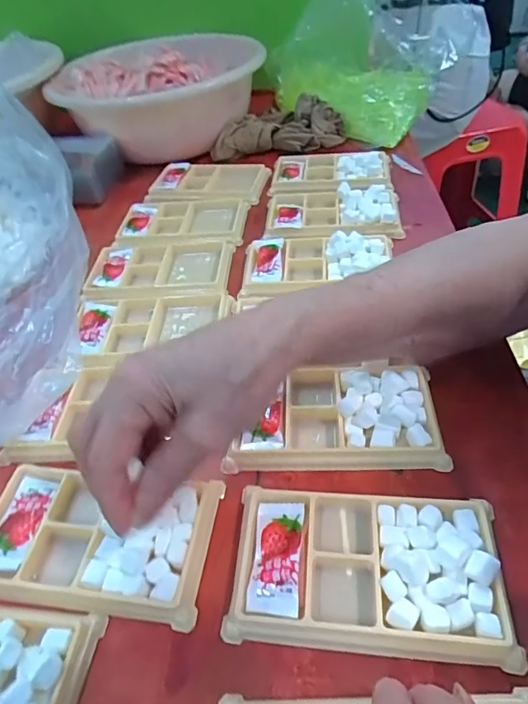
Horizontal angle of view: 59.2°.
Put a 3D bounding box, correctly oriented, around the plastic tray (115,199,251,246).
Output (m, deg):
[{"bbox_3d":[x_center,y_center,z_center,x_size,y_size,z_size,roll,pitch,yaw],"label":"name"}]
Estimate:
[{"bbox_3d":[-0.085,-0.142,0.500,0.125,0.018,0.074,-1,46,7],"label":"plastic tray"}]

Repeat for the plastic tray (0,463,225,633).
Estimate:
[{"bbox_3d":[-0.096,0.104,0.266,0.131,0.014,0.077,3,48,8],"label":"plastic tray"}]

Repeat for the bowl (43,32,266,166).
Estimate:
[{"bbox_3d":[-0.126,-0.340,0.623,0.273,0.086,0.228,-26,49,-17],"label":"bowl"}]

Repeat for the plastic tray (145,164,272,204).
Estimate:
[{"bbox_3d":[-0.066,-0.202,0.554,0.136,0.012,0.079,2,47,9],"label":"plastic tray"}]

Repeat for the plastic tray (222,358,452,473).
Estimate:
[{"bbox_3d":[0.046,0.038,0.302,0.132,0.020,0.074,-2,46,6],"label":"plastic tray"}]

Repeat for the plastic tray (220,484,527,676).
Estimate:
[{"bbox_3d":[0.051,0.107,0.237,0.133,0.018,0.076,2,46,9],"label":"plastic tray"}]

